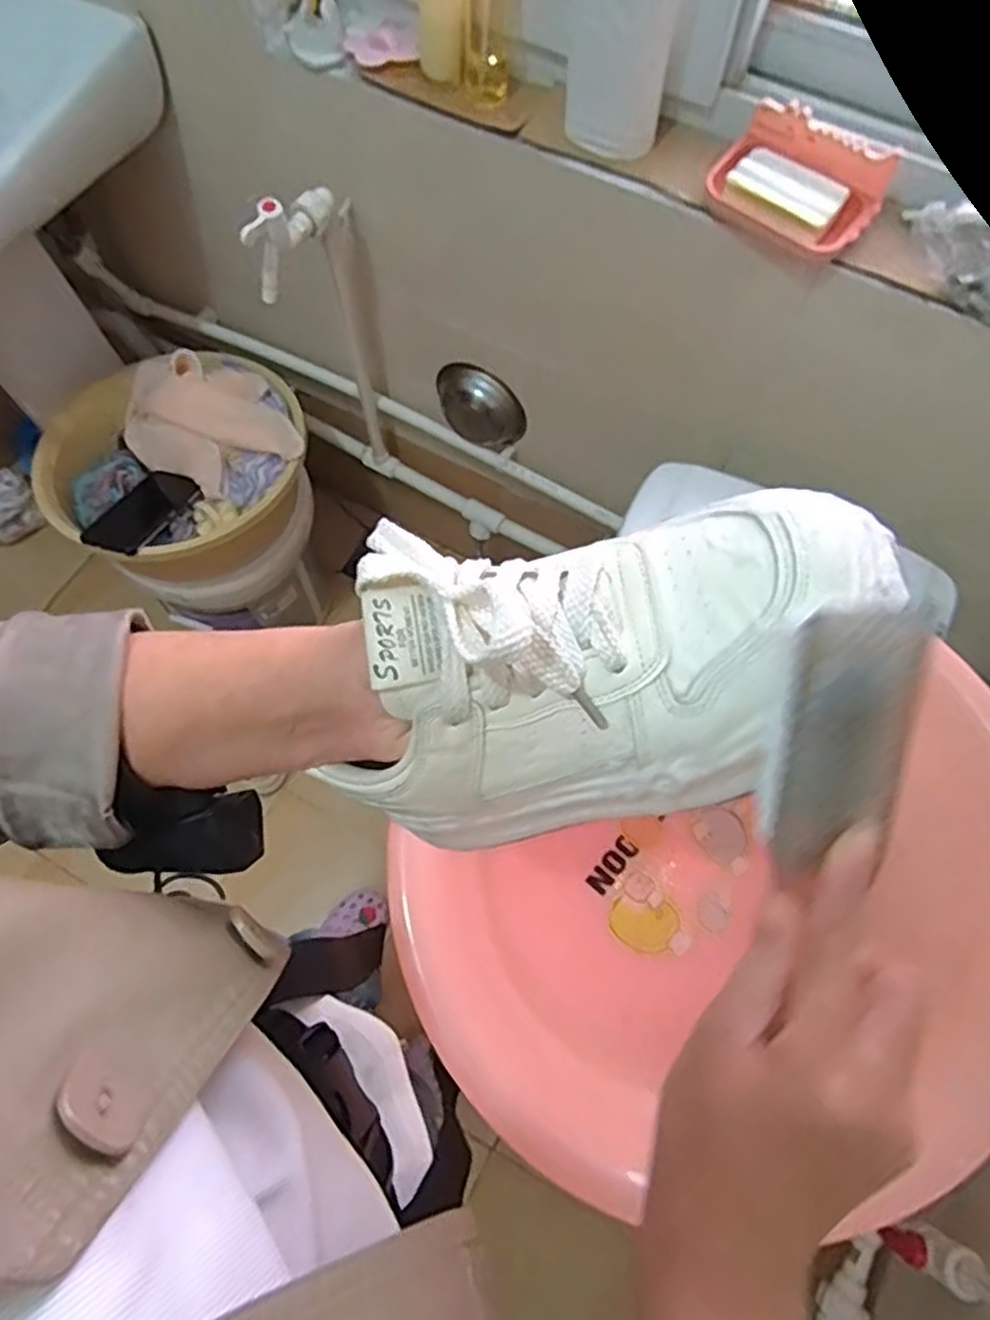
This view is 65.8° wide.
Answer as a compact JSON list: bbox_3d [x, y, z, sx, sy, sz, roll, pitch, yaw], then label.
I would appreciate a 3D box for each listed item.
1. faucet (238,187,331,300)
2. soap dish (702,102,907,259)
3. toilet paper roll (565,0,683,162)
[{"bbox_3d":[-0.211,-0.450,0.798,0.033,0.090,0.124,21,70,6],"label":"faucet"},{"bbox_3d":[0.262,-0.415,0.662,0.140,0.053,0.087,38,72,12],"label":"soap dish"},{"bbox_3d":[0.111,-0.551,0.661,0.092,0.186,0.096,10,69,1],"label":"toilet paper roll"}]

